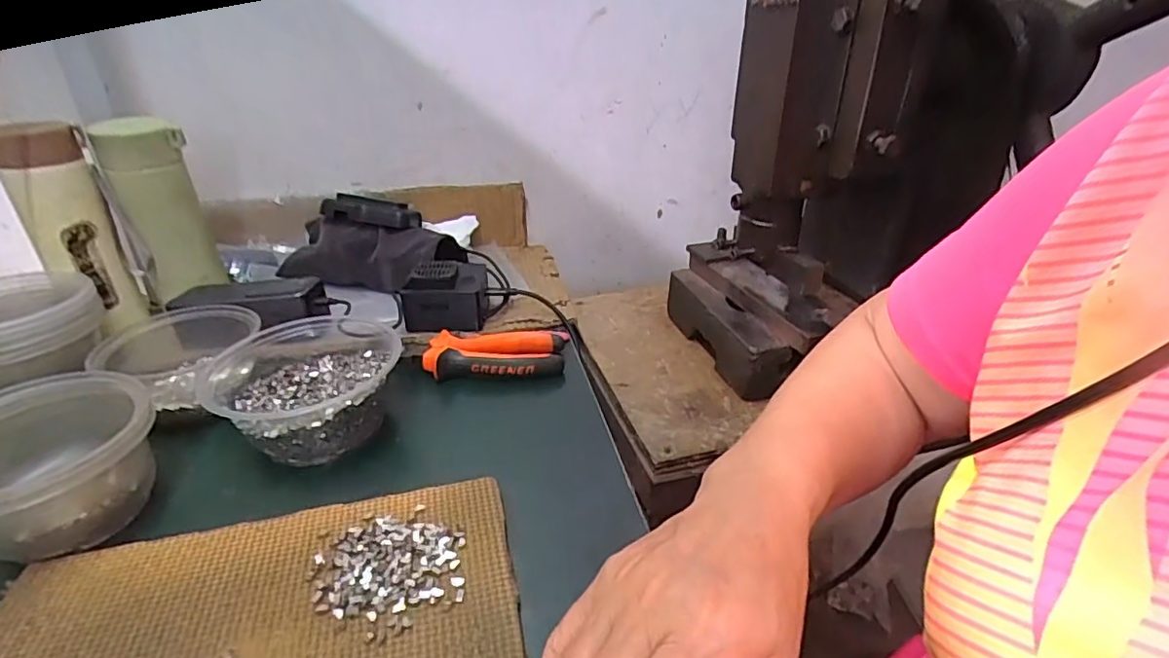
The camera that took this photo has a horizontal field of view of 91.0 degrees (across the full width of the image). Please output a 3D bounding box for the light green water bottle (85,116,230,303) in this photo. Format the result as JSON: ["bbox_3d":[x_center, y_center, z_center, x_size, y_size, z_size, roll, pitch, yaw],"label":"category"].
[{"bbox_3d":[-0.414,-0.116,0.558,0.068,0.159,0.060,12,30,23],"label":"light green water bottle"}]

